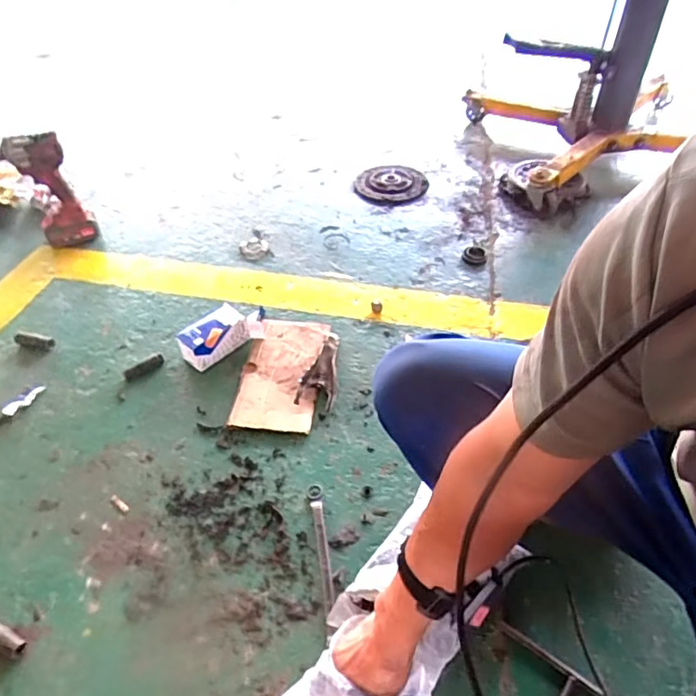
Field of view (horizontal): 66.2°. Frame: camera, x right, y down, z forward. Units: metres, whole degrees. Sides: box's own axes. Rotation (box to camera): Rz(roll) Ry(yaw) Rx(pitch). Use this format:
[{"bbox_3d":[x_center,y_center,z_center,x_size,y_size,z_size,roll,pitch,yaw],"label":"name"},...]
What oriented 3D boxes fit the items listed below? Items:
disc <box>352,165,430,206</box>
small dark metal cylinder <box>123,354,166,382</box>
[{"bbox_3d":[0.119,-0.458,1.486,0.191,0.027,0.218,11,46,11],"label":"disc"},{"bbox_3d":[-0.382,0.037,1.005,0.024,0.019,0.081,35,54,28],"label":"small dark metal cylinder"}]

